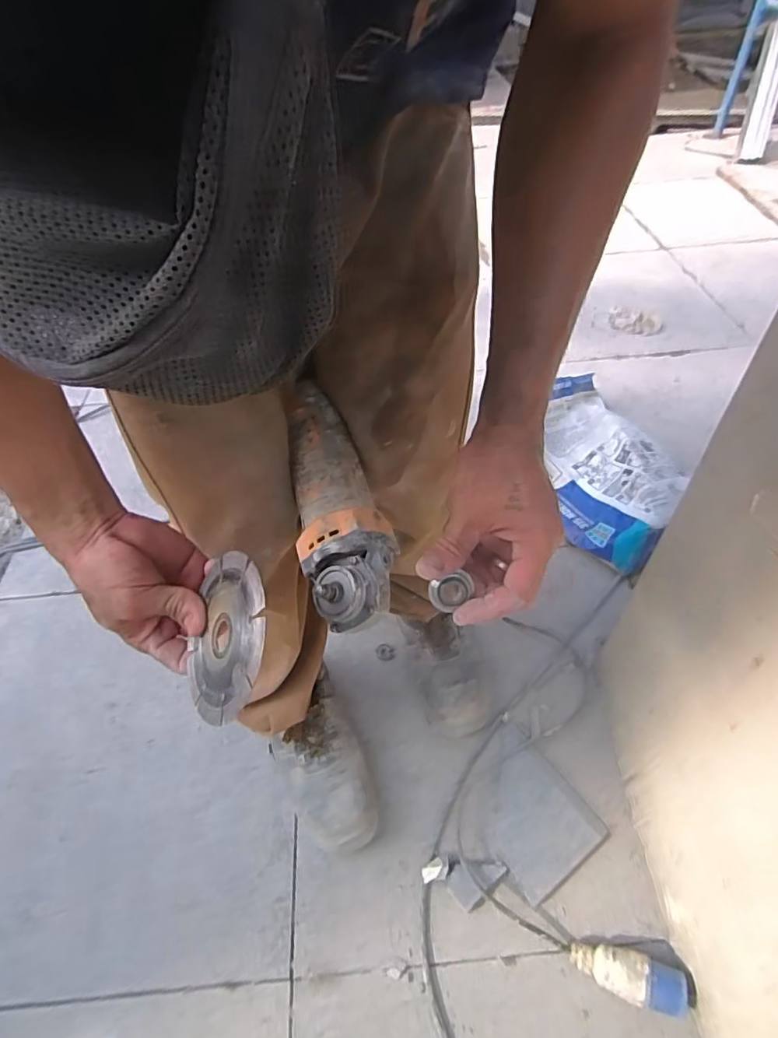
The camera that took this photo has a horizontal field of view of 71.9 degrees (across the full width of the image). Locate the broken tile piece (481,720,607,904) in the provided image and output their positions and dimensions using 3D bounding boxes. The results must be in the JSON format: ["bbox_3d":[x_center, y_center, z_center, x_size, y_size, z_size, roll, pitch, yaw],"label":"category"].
[{"bbox_3d":[0.185,0.391,0.726,0.143,0.021,0.169,-33,54,-22],"label":"broken tile piece"}]

